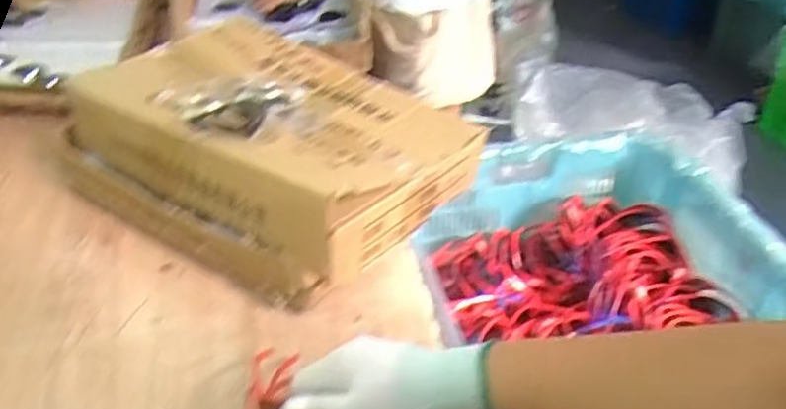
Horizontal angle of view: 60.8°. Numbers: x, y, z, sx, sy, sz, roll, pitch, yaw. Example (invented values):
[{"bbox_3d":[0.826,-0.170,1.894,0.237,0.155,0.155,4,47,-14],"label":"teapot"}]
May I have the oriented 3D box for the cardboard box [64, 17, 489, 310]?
[{"bbox_3d":[-0.136,-0.065,0.784,0.382,0.151,0.308,22,41,26],"label":"cardboard box"}]

